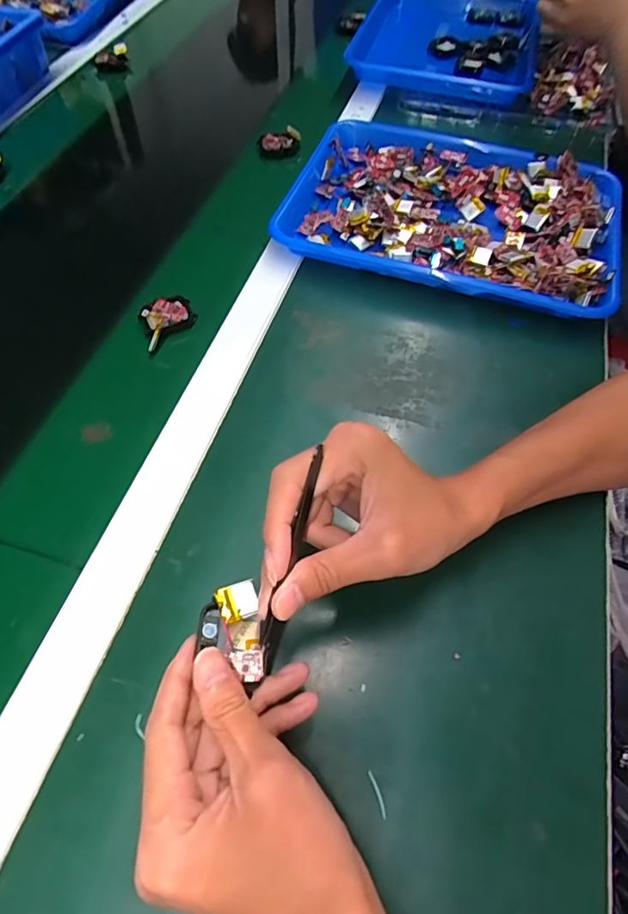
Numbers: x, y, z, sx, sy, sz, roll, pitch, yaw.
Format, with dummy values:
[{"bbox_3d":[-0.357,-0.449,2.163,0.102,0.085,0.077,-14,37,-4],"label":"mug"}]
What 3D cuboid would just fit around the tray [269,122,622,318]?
[{"bbox_3d":[0.144,-0.262,0.531,0.329,0.041,0.246,17,60,8],"label":"tray"}]

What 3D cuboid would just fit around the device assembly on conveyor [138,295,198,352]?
[{"bbox_3d":[-0.135,-0.123,0.462,0.055,0.026,0.046,-32,65,-19],"label":"device assembly on conveyor"}]

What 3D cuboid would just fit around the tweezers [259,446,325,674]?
[{"bbox_3d":[-0.011,0.048,0.255,0.008,0.014,0.108,17,95,8],"label":"tweezers"}]

